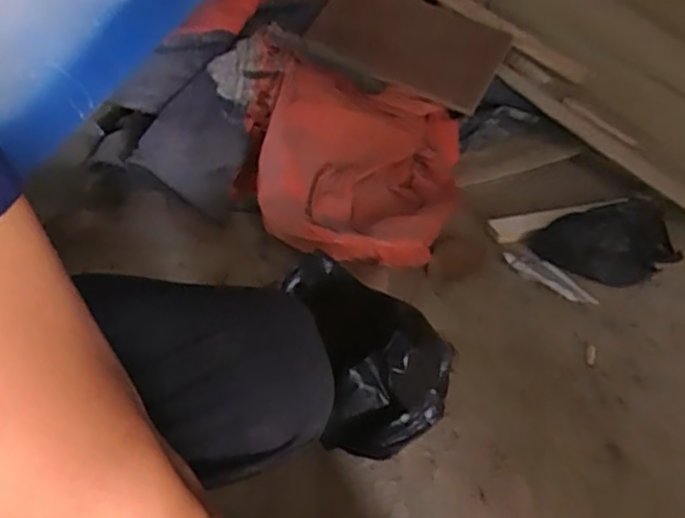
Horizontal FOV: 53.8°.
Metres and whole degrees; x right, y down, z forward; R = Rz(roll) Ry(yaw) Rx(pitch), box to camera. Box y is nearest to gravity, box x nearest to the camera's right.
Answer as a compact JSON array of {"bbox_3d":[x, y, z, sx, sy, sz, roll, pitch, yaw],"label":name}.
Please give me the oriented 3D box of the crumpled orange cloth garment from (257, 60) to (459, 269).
[{"bbox_3d":[0.025,-0.149,1.015,0.287,0.132,0.365,7,38,4],"label":"crumpled orange cloth garment"}]

